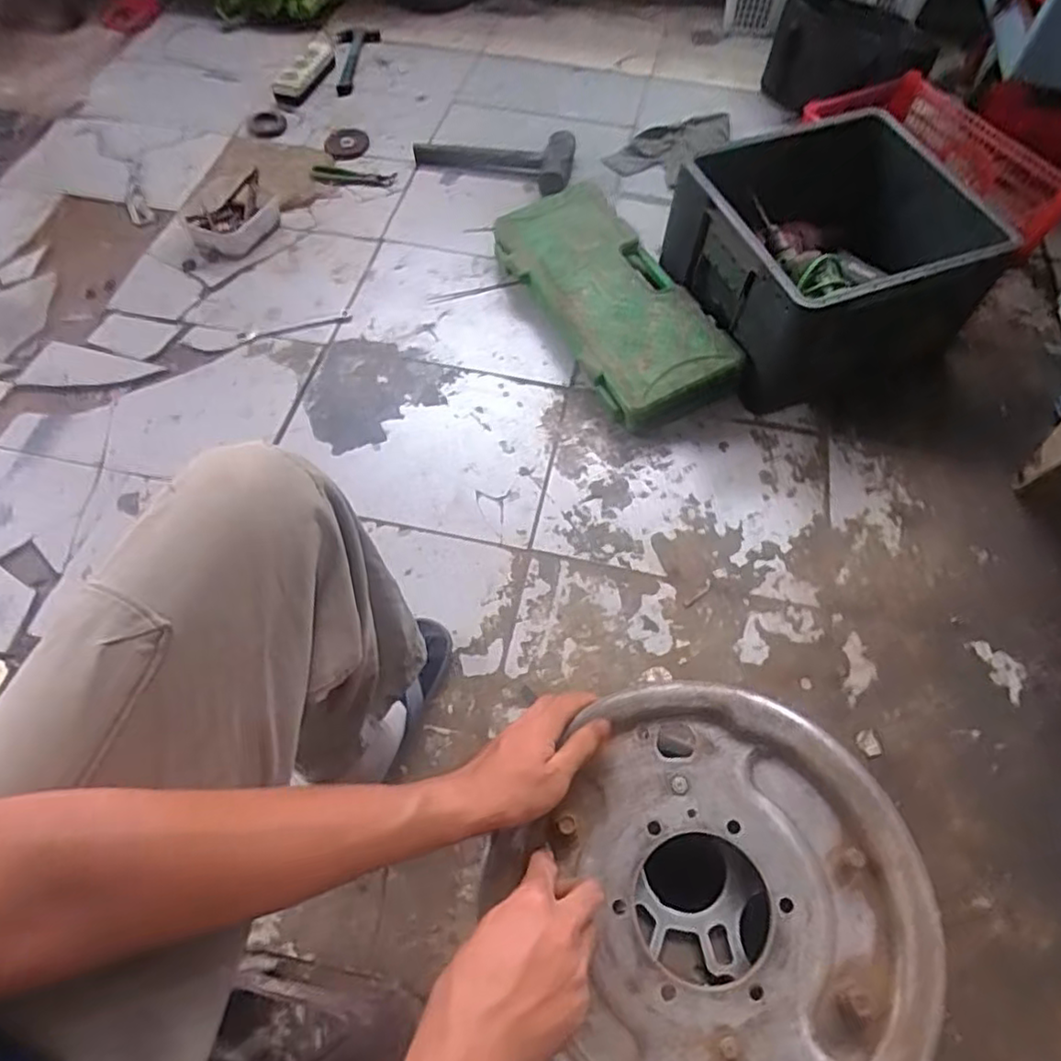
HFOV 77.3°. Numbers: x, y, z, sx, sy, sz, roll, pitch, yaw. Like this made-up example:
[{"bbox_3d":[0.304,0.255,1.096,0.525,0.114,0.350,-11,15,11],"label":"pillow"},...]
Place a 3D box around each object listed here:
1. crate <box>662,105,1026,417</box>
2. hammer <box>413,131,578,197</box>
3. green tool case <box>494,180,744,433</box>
[{"bbox_3d":[0.446,-0.413,1.029,0.368,0.238,0.356,-16,62,-10],"label":"crate"},{"bbox_3d":[-0.073,-0.734,1.299,0.316,0.042,0.118,3,61,1],"label":"hammer"},{"bbox_3d":[0.125,-0.388,1.098,0.209,0.107,0.492,-24,64,-15],"label":"green tool case"}]

